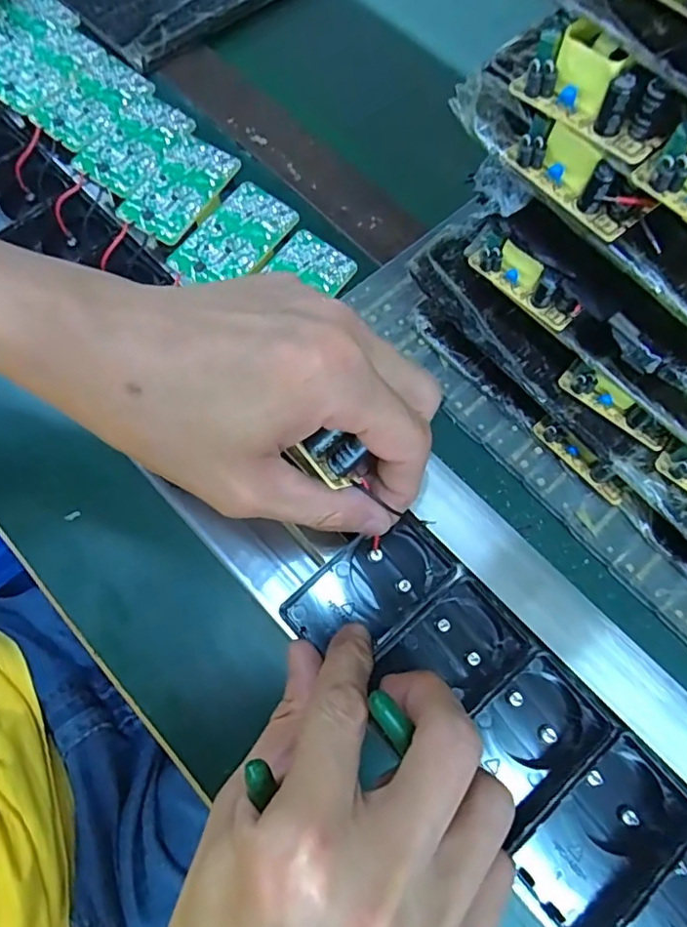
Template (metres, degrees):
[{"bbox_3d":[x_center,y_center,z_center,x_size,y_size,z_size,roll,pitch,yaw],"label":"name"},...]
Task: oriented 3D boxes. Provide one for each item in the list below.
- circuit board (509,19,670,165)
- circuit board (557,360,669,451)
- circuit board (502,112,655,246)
[{"bbox_3d":[0.097,-0.143,0.211,0.016,0.024,0.061,-41,76,-15],"label":"circuit board"},{"bbox_3d":[0.146,-0.031,0.295,0.062,0.014,0.012,40,74,12],"label":"circuit board"},{"bbox_3d":[0.100,-0.123,0.233,0.063,0.022,0.020,43,74,12],"label":"circuit board"}]

